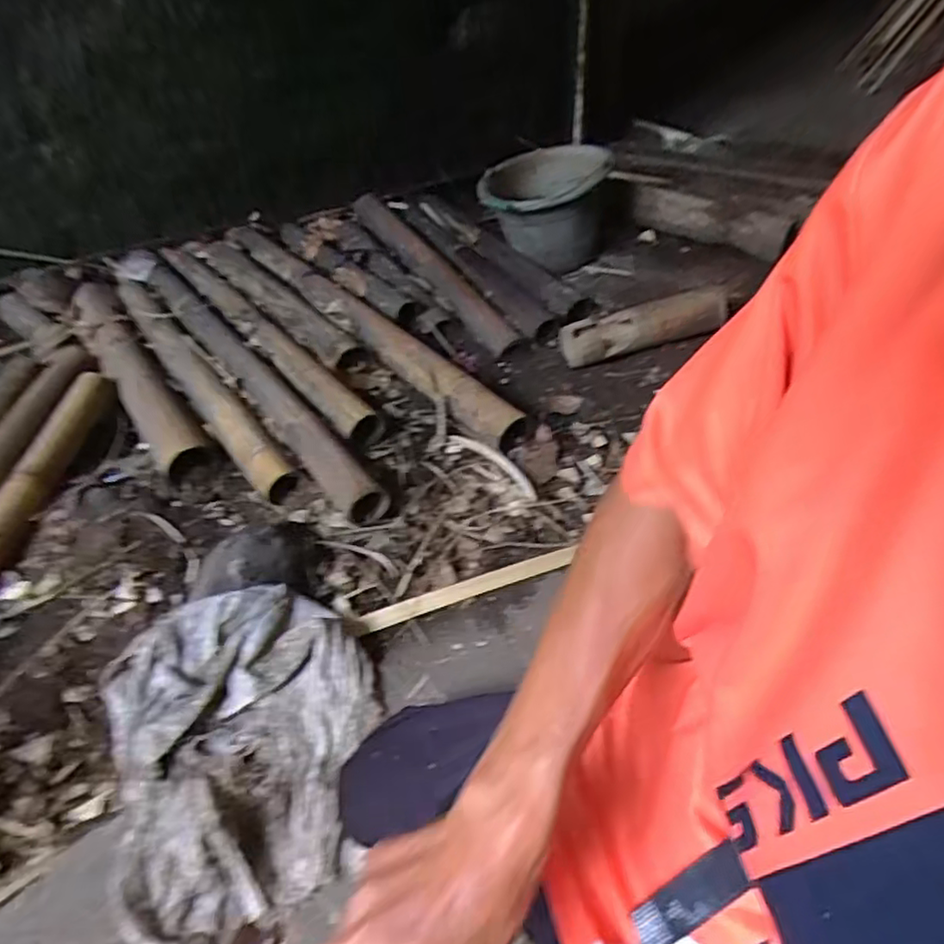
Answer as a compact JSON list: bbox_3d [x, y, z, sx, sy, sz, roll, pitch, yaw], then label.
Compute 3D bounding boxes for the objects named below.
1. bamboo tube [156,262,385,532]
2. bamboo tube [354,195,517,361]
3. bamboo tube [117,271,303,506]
[{"bbox_3d":[-0.398,-0.181,1.126,0.074,0.054,0.828,-33,53,-23],"label":"bamboo tube"},{"bbox_3d":[-0.101,-0.447,1.426,0.084,0.082,0.655,-26,50,-18],"label":"bamboo tube"},{"bbox_3d":[-0.485,-0.174,1.123,0.063,0.053,0.720,-31,52,-22],"label":"bamboo tube"}]

